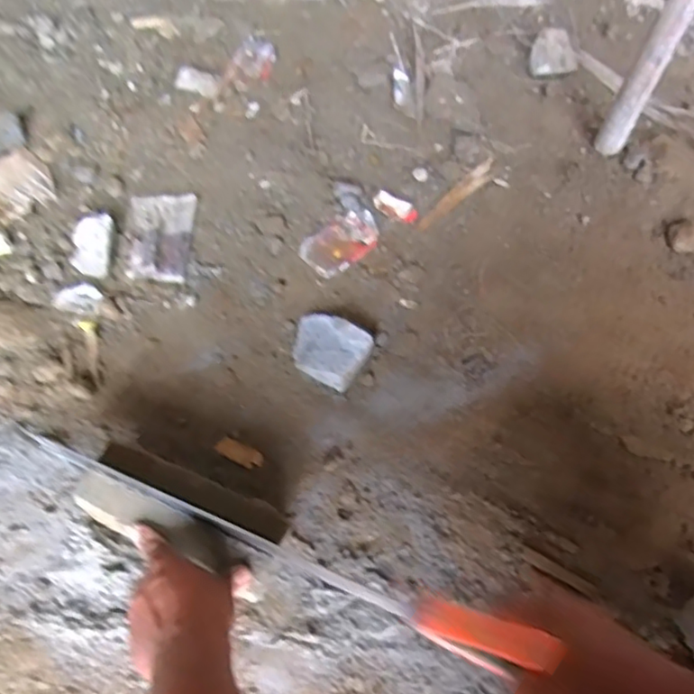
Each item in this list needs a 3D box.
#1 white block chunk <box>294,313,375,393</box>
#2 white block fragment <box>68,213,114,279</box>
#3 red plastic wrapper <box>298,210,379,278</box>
[{"bbox_3d":[-0.024,0.001,0.759,0.103,0.041,0.075,30,65,13],"label":"white block chunk"},{"bbox_3d":[-0.347,-0.141,0.823,0.058,0.045,0.080,7,62,2],"label":"white block fragment"},{"bbox_3d":[-0.006,-0.149,0.864,0.122,0.008,0.073,-37,69,-19],"label":"red plastic wrapper"}]

